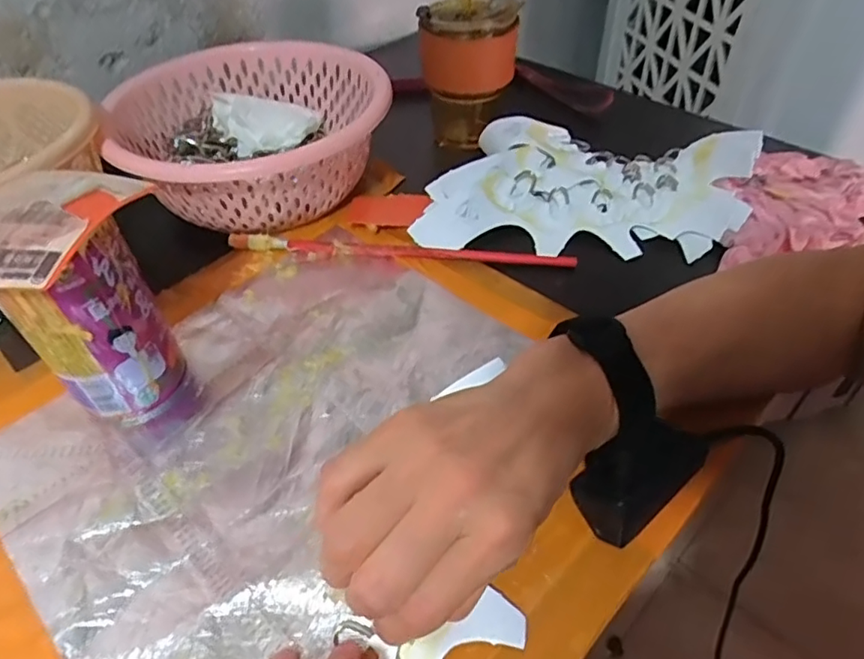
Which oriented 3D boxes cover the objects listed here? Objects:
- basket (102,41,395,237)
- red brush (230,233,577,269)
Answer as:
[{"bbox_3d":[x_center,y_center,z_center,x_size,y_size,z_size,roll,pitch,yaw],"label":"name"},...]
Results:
[{"bbox_3d":[-0.151,-0.162,0.491,0.212,0.089,0.190,-27,50,-24],"label":"basket"},{"bbox_3d":[-0.024,-0.060,0.436,0.260,0.011,0.014,3,45,4],"label":"red brush"}]

